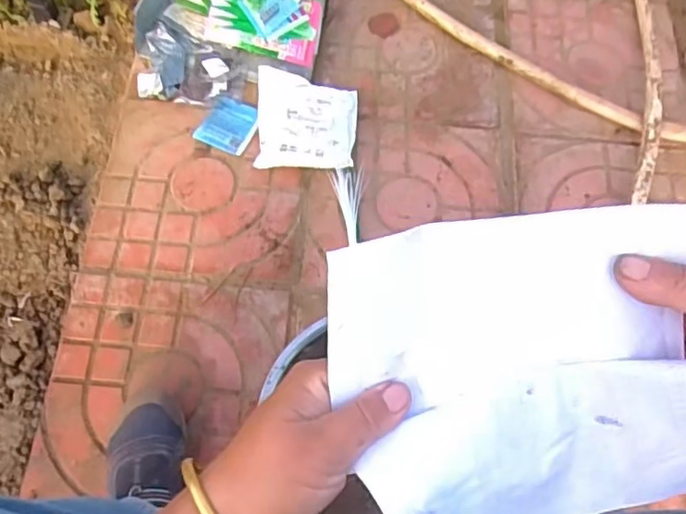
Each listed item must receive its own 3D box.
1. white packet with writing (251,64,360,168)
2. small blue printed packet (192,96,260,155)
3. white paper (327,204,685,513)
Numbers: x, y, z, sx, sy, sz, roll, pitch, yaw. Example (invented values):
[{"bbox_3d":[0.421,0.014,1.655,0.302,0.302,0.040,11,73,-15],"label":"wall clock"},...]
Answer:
[{"bbox_3d":[-0.057,-0.210,0.912,0.151,0.029,0.172,3,68,0],"label":"white packet with writing"},{"bbox_3d":[-0.173,-0.203,0.911,0.079,0.004,0.087,22,70,7],"label":"small blue printed packet"},{"bbox_3d":[0.094,0.067,0.307,0.182,0.042,0.177,-12,89,-6],"label":"white paper"}]

